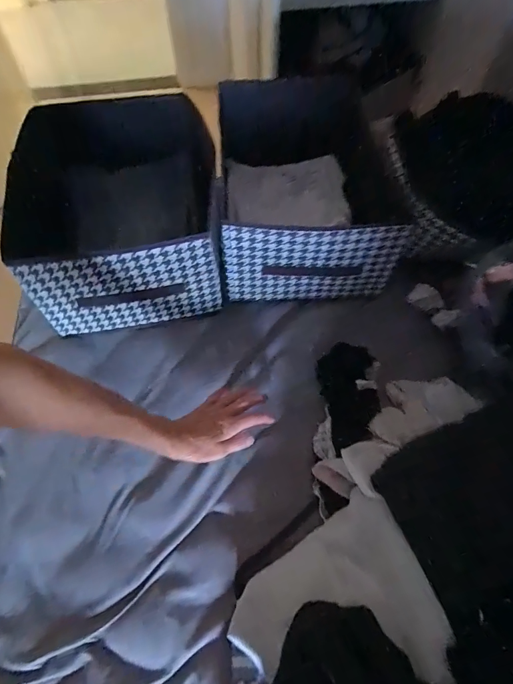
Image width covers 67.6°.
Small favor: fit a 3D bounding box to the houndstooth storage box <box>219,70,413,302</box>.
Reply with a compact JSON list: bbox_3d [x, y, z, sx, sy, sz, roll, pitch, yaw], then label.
[{"bbox_3d":[0.078,-0.288,0.723,0.276,0.179,0.389,-3,60,-1],"label":"houndstooth storage box"}]

